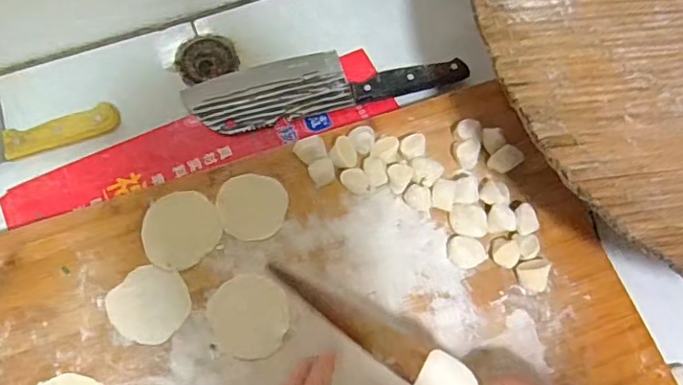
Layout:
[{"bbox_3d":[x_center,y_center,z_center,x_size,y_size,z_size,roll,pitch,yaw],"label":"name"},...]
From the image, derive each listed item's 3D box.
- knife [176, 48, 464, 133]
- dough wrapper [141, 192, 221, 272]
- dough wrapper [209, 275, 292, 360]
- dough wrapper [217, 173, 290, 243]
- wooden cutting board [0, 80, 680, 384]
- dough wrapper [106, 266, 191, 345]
[{"bbox_3d":[-0.018,-0.123,0.593,0.292,0.018,0.075,-14,71,-8],"label":"knife"},{"bbox_3d":[-0.150,0.034,0.510,0.071,0.004,0.069,1,69,-3],"label":"dough wrapper"},{"bbox_3d":[-0.080,0.109,0.487,0.065,0.004,0.073,-24,72,-12],"label":"dough wrapper"},{"bbox_3d":[-0.083,0.013,0.521,0.063,0.004,0.063,-13,74,-8],"label":"dough wrapper"},{"bbox_3d":[-0.022,0.129,0.486,0.562,0.036,0.396,-18,71,-10],"label":"wooden cutting board"},{"bbox_3d":[-0.169,0.098,0.485,0.064,0.005,0.064,1,69,-3],"label":"dough wrapper"}]

